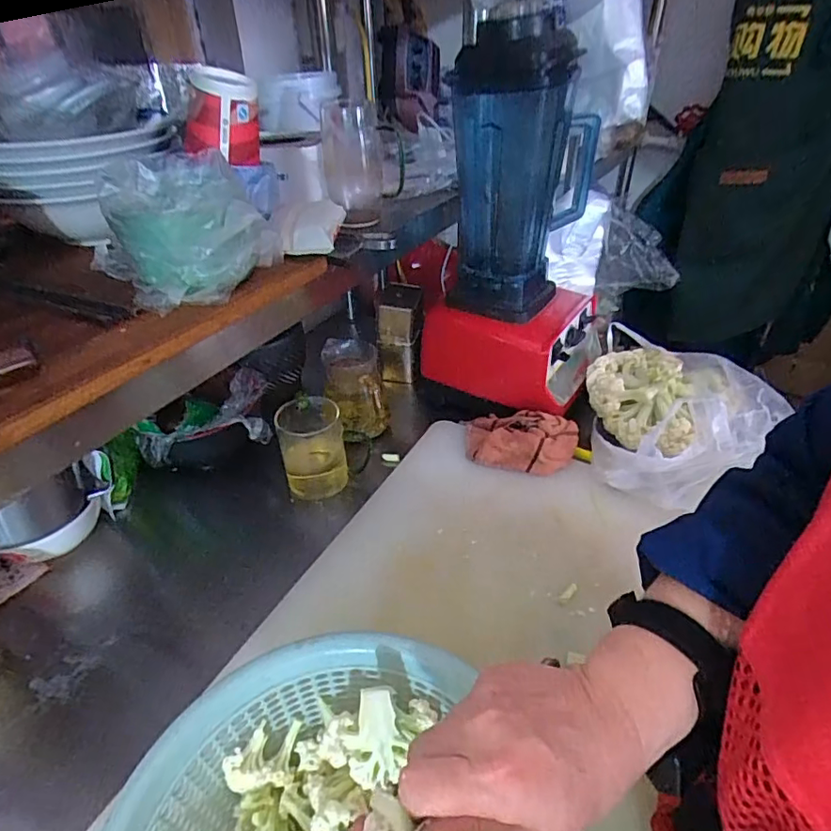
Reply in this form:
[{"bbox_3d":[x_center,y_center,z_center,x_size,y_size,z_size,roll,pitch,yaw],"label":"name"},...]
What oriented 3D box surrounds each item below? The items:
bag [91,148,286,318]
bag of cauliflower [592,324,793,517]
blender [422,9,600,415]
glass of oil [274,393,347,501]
[{"bbox_3d":[-0.204,-0.166,0.469,0.132,0.088,0.125,30,47,34],"label":"bag"},{"bbox_3d":[0.316,-0.005,0.709,0.227,0.098,0.249,-27,45,-30],"label":"bag of cauliflower"},{"bbox_3d":[0.141,-0.260,0.736,0.227,0.426,0.237,10,39,14],"label":"blender"},{"bbox_3d":[-0.135,0.041,0.705,0.079,0.112,0.069,-10,39,-12],"label":"glass of oil"}]

